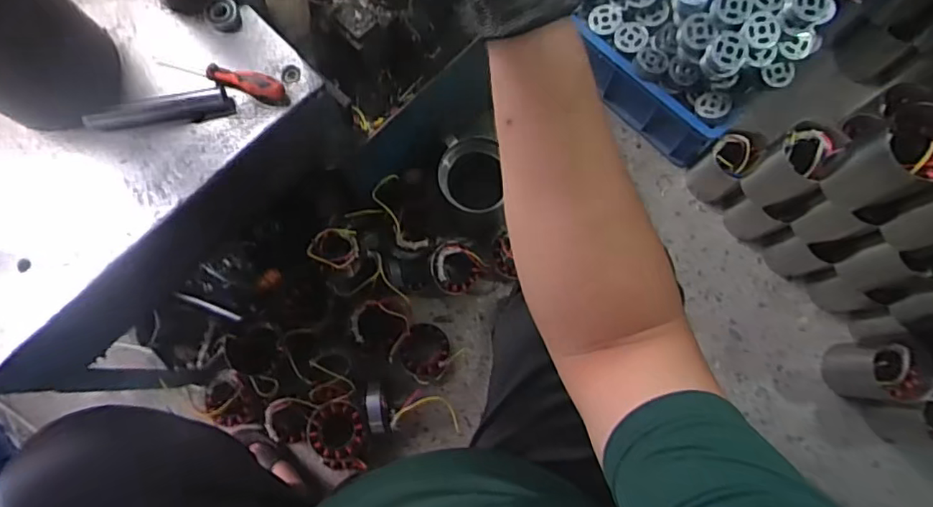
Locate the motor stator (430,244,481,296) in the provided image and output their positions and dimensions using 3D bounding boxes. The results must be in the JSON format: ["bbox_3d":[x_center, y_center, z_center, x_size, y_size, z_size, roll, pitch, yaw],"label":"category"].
[{"bbox_3d":[-0.020,0.025,0.960,0.038,0.090,0.085,4,95,46],"label":"motor stator"}]

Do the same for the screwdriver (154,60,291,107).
[{"bbox_3d":[-0.256,-0.187,0.593,0.148,0.024,0.025,21,80,5],"label":"screwdriver"}]

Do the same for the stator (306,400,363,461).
[{"bbox_3d":[-0.203,0.275,0.882,0.081,0.029,0.084,0,78,1],"label":"stator"}]

